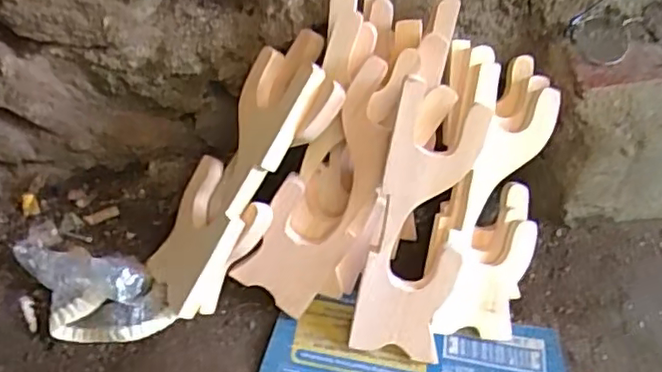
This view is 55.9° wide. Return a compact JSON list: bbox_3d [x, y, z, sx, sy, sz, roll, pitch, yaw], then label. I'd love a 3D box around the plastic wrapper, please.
[{"bbox_3d":[-0.199,0.086,0.515,0.127,0.030,0.076,0,58,3],"label":"plastic wrapper"}]

